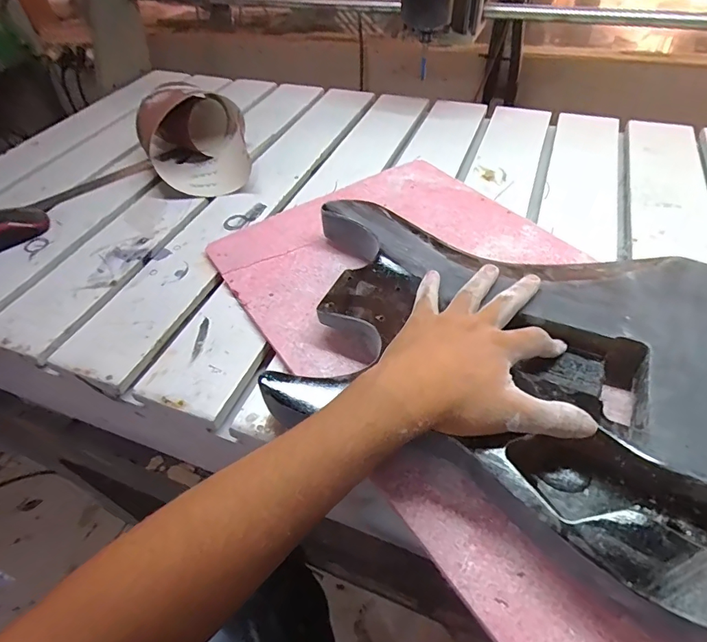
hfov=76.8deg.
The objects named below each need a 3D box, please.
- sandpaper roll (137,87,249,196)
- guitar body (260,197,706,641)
[{"bbox_3d":[-0.225,-0.262,0.630,0.132,0.101,0.149,-20,50,-14],"label":"sandpaper roll"},{"bbox_3d":[0.122,0.022,0.369,0.407,0.043,0.281,22,53,22],"label":"guitar body"}]

